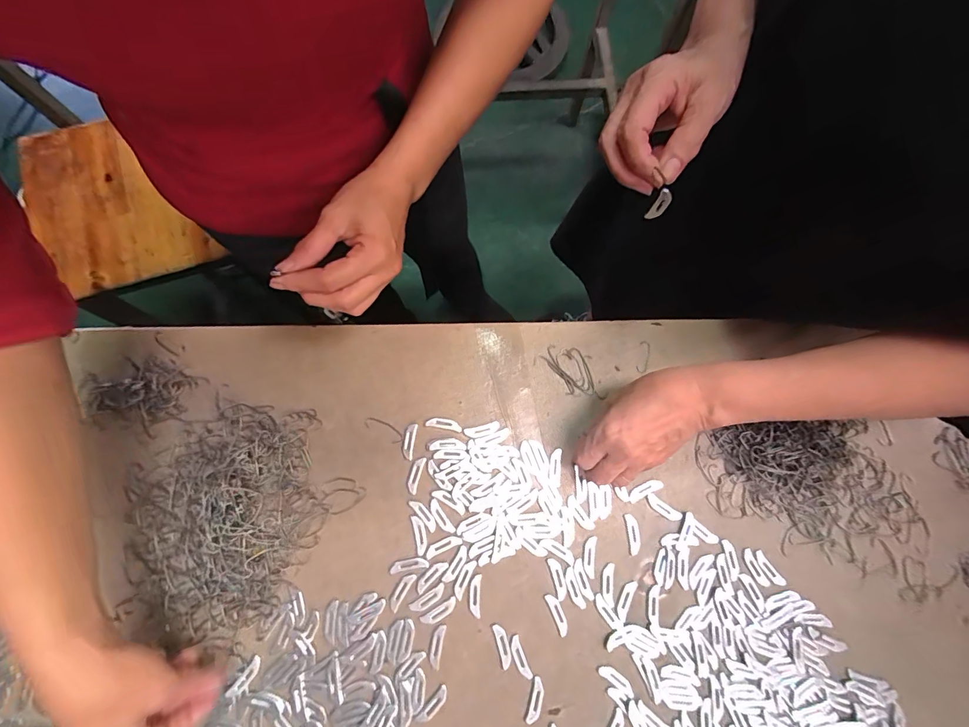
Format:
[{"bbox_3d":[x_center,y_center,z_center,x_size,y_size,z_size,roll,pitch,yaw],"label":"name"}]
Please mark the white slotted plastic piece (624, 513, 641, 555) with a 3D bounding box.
[{"bbox_3d":[0.140,0.160,0.398,0.011,0.004,0.035,-5,77,-3],"label":"white slotted plastic piece"}]

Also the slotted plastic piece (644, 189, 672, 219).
[{"bbox_3d":[0.130,-0.117,0.315,0.010,0.038,0.005,27,79,6],"label":"slotted plastic piece"}]

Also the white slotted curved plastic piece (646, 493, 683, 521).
[{"bbox_3d":[0.171,0.138,0.405,0.037,0.004,0.012,34,78,6],"label":"white slotted curved plastic piece"}]

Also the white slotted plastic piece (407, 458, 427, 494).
[{"bbox_3d":[-0.066,0.106,0.404,0.010,0.004,0.034,15,77,2],"label":"white slotted plastic piece"}]

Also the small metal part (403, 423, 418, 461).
[{"bbox_3d":[-0.073,0.075,0.411,0.010,0.004,0.034,8,76,0],"label":"small metal part"}]

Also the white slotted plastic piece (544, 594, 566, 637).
[{"bbox_3d":[0.065,0.224,0.377,0.010,0.004,0.035,-23,78,-7],"label":"white slotted plastic piece"}]

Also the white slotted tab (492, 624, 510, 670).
[{"bbox_3d":[0.016,0.249,0.372,0.010,0.004,0.034,-15,77,-5],"label":"white slotted tab"}]

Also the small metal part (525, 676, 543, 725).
[{"bbox_3d":[0.044,0.290,0.363,0.011,0.004,0.035,15,77,2],"label":"small metal part"}]

